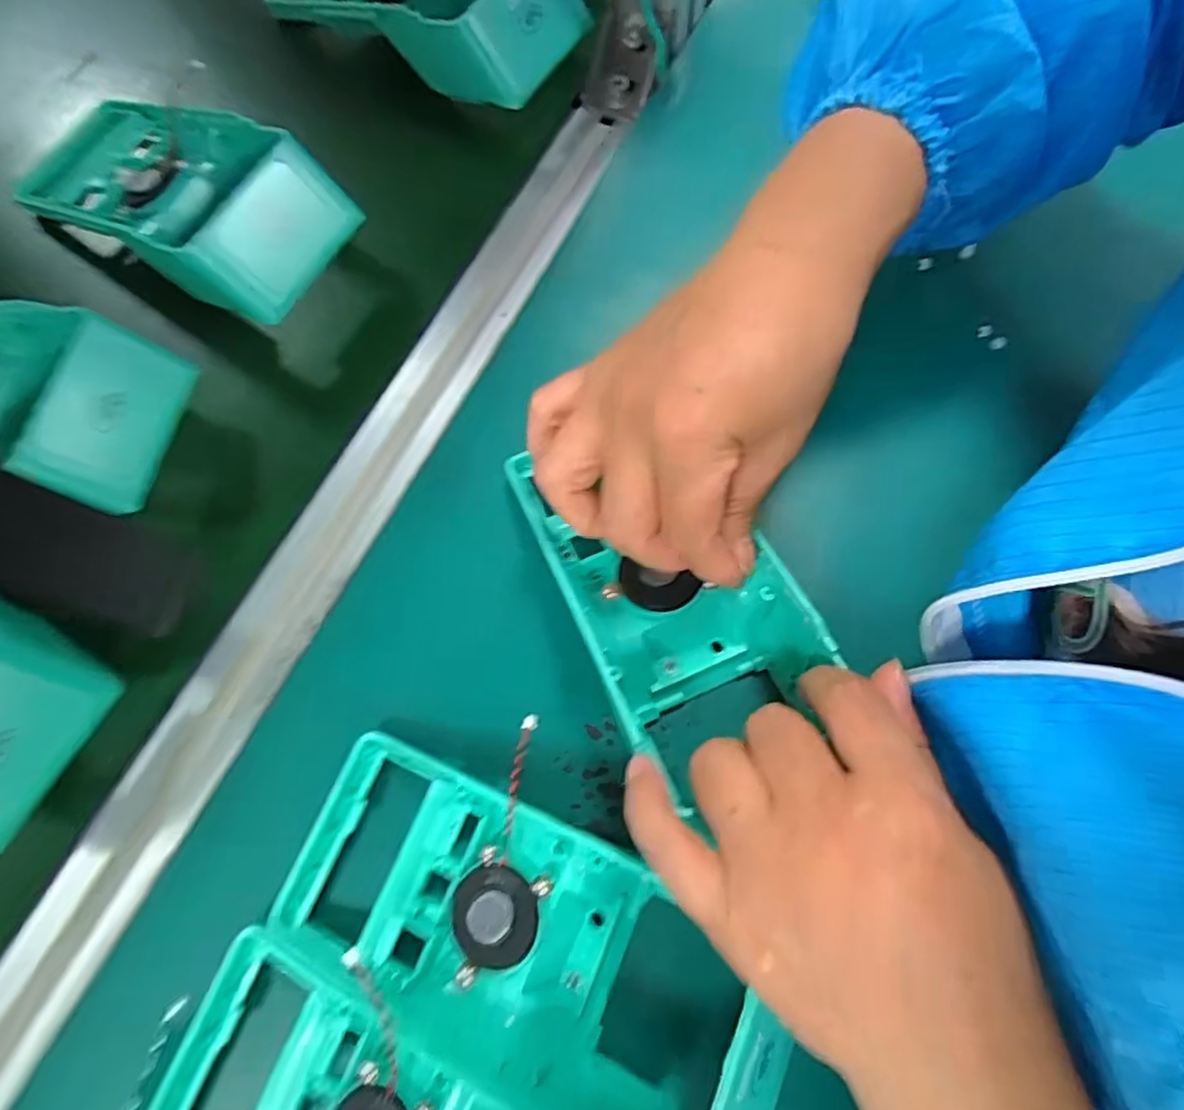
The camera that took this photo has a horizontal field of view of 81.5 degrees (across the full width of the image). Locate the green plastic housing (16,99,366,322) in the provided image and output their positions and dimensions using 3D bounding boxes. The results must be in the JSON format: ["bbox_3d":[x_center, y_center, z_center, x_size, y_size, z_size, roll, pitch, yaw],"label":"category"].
[{"bbox_3d":[-0.211,-0.188,0.347,0.184,0.050,0.091,27,77,9],"label":"green plastic housing"}]

